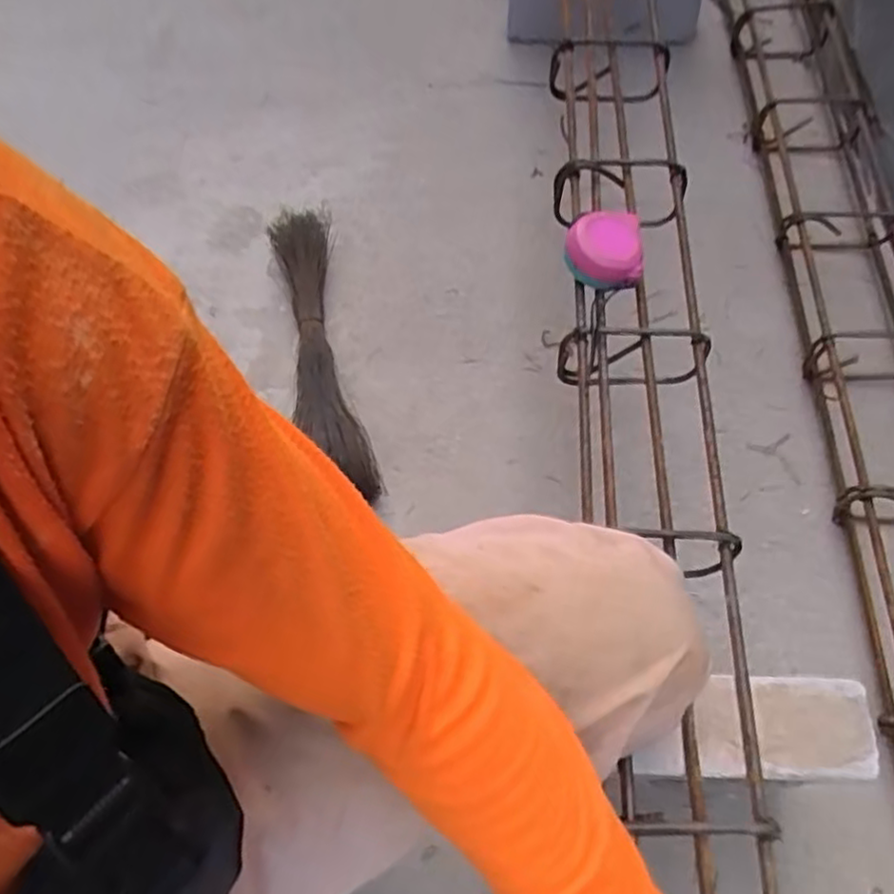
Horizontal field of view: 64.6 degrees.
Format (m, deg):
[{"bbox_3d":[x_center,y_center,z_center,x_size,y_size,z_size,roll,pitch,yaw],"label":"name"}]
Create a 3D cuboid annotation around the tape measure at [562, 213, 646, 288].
[{"bbox_3d":[0.157,-0.197,0.704,0.078,0.041,0.067,15,65,10],"label":"tape measure"}]

